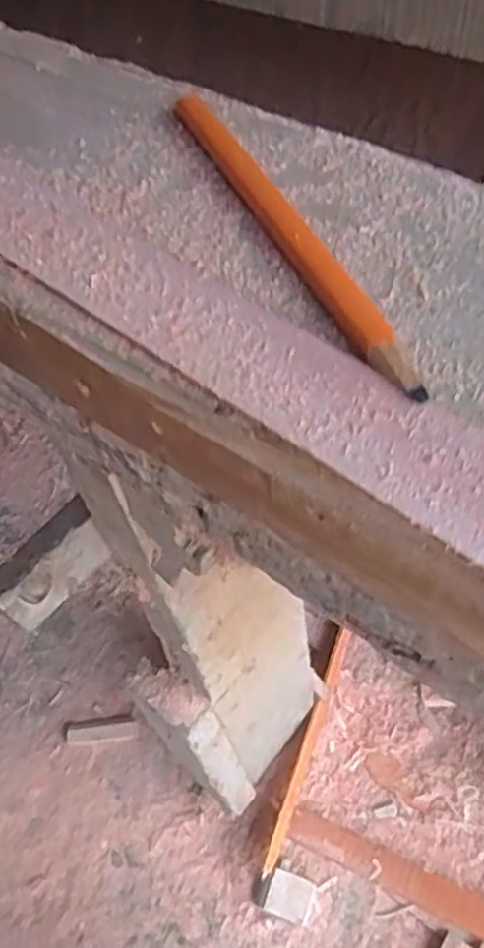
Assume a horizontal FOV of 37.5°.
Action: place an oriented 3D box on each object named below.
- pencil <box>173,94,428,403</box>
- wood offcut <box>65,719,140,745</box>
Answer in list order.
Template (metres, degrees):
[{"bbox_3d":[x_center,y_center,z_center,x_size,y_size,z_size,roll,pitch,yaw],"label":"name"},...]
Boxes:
[{"bbox_3d":[0.012,-0.082,0.228,0.009,0.006,0.168,-20,54,-11],"label":"pencil"},{"bbox_3d":[-0.165,0.301,0.833,0.084,0.010,0.024,-4,53,1],"label":"wood offcut"}]

